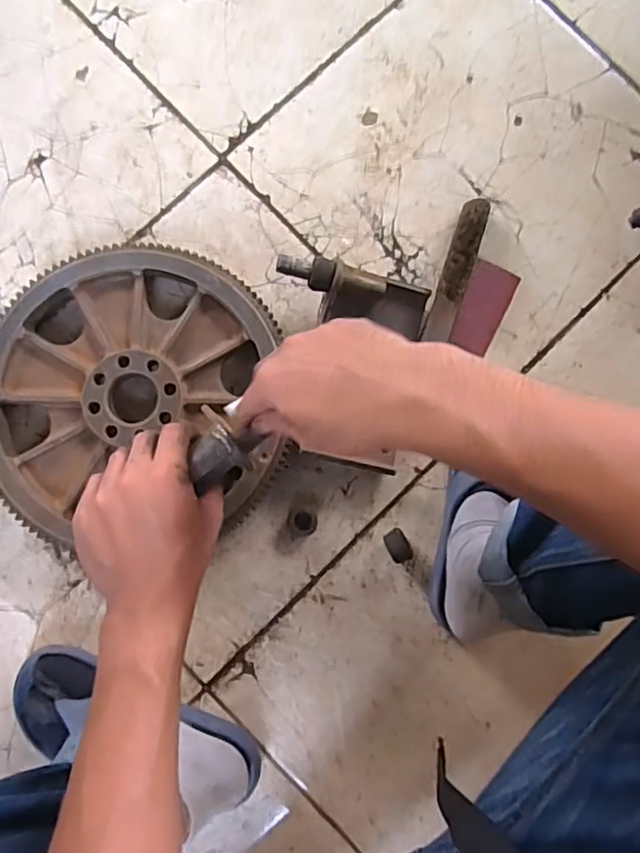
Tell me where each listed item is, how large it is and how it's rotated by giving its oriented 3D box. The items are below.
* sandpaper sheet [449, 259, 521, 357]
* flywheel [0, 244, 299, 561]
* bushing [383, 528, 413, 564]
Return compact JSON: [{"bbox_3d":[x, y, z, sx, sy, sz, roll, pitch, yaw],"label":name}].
[{"bbox_3d":[0.178,-0.130,0.652,0.051,0.011,0.098,24,86,1],"label":"sandpaper sheet"},{"bbox_3d":[-0.195,-0.039,0.620,0.304,0.051,0.276,-12,86,-2],"label":"flywheel"},{"bbox_3d":[0.082,0.125,0.627,0.024,0.029,0.032,-27,87,-3],"label":"bushing"}]

